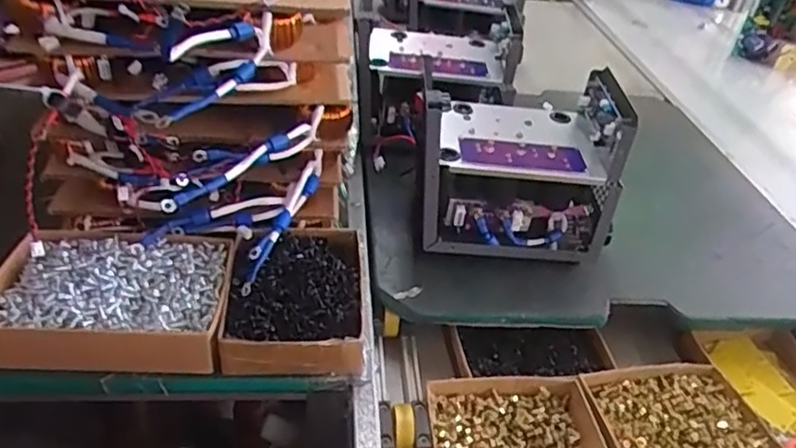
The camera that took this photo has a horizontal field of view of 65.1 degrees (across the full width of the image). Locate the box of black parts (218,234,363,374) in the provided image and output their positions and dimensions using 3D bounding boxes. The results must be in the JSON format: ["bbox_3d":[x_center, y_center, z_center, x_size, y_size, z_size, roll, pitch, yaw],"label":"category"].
[{"bbox_3d":[-0.103,0.069,0.638,0.133,0.046,0.179,2,37,-7],"label":"box of black parts"}]

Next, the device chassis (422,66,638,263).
[{"bbox_3d":[0.138,-0.067,0.745,0.231,0.186,0.157,3,36,-5],"label":"device chassis"}]

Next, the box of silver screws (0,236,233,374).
[{"bbox_3d":[-0.275,0.070,0.608,0.212,0.047,0.146,2,37,-6],"label":"box of silver screws"}]

